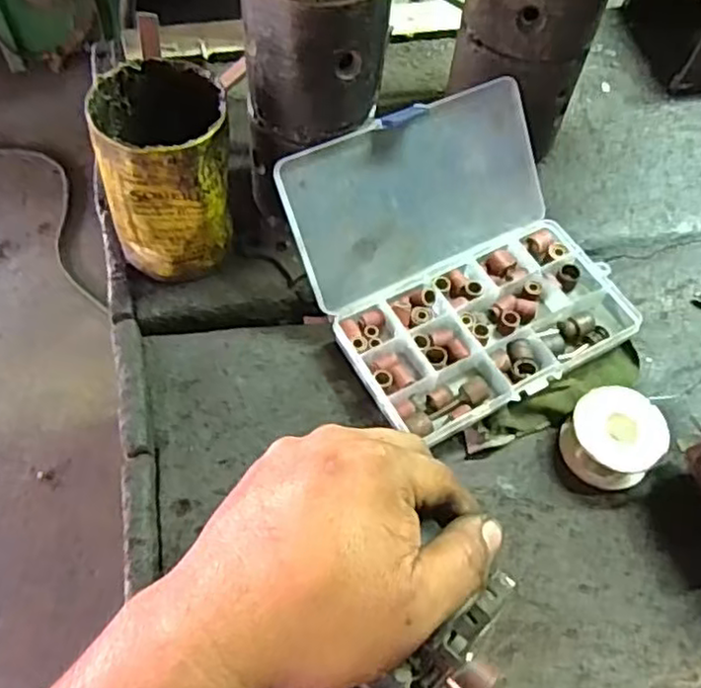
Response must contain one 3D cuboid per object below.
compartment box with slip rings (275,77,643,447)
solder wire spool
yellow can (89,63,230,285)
[{"bbox_3d":[0.070,-0.055,0.419,0.178,0.076,0.171,-26,62,-17],"label":"compartment box with slip rings"},{"bbox_3d":[0.155,0.056,0.405,0.051,0.033,0.051,1,58,-2],"label":"solder wire spool"},{"bbox_3d":[-0.109,-0.102,0.416,0.073,0.113,0.070,1,58,-2],"label":"yellow can"}]

